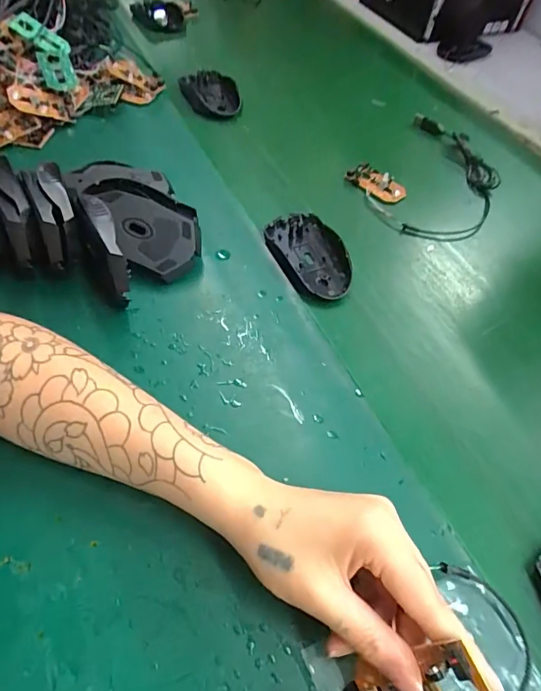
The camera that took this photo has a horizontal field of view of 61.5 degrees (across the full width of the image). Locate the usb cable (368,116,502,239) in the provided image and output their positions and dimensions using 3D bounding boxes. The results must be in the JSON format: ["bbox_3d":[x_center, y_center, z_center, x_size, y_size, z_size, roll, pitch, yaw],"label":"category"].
[{"bbox_3d":[0.199,-0.199,0.524,0.122,0.017,0.226,24,56,13],"label":"usb cable"}]

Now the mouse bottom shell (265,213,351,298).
[{"bbox_3d":[0.037,-0.086,0.437,0.066,0.018,0.101,-15,56,-15],"label":"mouse bottom shell"}]

